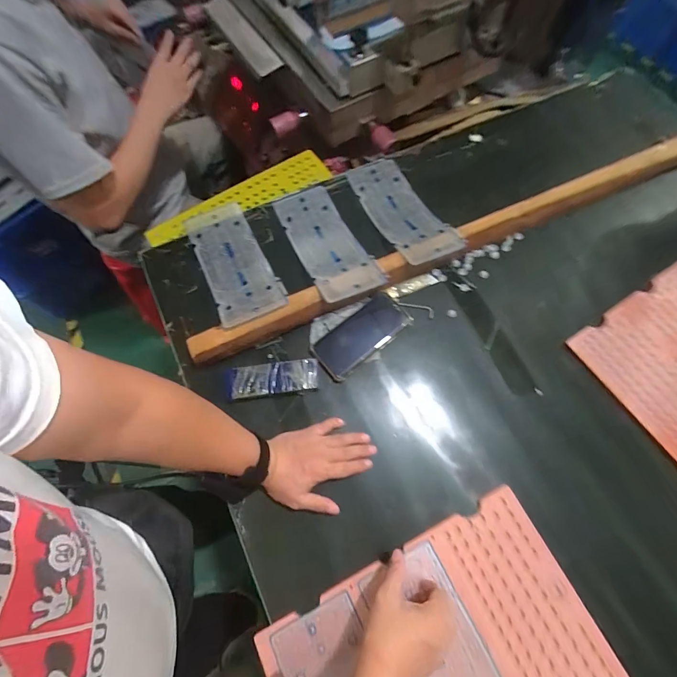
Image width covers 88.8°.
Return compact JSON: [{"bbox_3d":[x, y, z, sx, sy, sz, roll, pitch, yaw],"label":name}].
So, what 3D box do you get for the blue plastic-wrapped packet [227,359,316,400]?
[{"bbox_3d":[-0.102,0.064,0.542,0.137,0.026,0.047,-8,68,0],"label":"blue plastic-wrapped packet"}]

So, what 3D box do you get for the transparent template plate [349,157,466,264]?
[{"bbox_3d":[0.116,-0.247,0.652,0.112,0.038,0.271,-23,69,-7],"label":"transparent template plate"}]

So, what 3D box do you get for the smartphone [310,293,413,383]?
[{"bbox_3d":[0.036,-0.005,0.564,0.160,0.008,0.075,-38,79,-10],"label":"smartphone"}]

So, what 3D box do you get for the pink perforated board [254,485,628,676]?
[{"bbox_3d":[0.134,0.404,0.406,0.369,0.019,0.288,-27,69,-8],"label":"pink perforated board"}]

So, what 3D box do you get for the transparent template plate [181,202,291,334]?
[{"bbox_3d":[-0.190,-0.141,0.618,0.110,0.017,0.285,-27,63,-5],"label":"transparent template plate"}]

